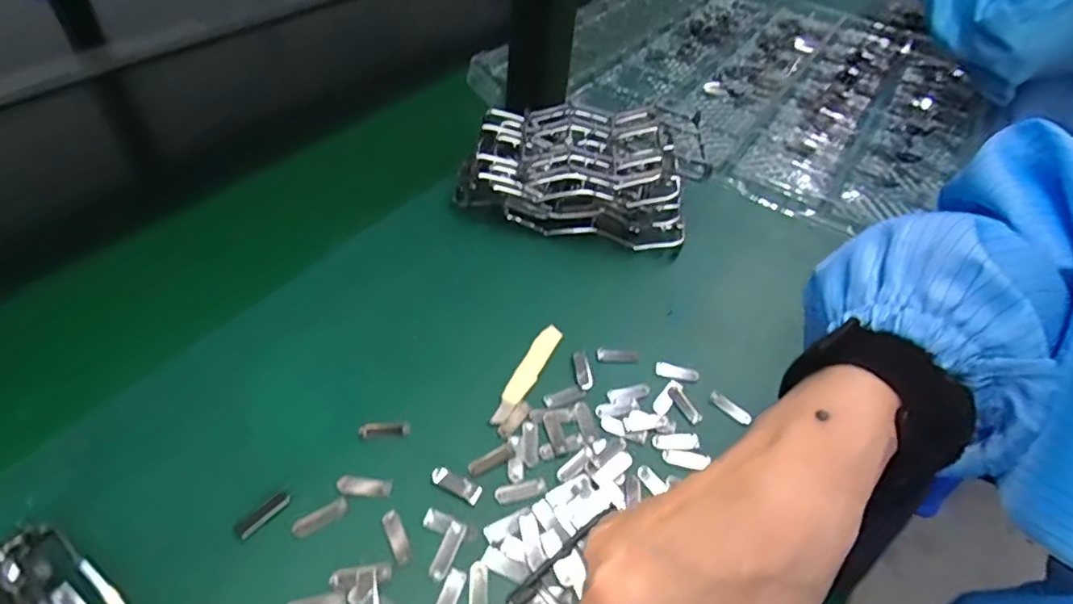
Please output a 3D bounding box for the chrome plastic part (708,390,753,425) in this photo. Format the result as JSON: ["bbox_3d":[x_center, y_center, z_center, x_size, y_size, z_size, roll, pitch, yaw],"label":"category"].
[{"bbox_3d":[0.121,0.066,0.371,0.028,0.004,0.008,37,53,25],"label":"chrome plastic part"}]

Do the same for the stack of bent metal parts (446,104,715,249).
[{"bbox_3d":[0.038,-0.113,0.489,0.189,0.063,0.115,9,47,1],"label":"stack of bent metal parts"}]

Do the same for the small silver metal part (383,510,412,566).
[{"bbox_3d":[-0.070,0.118,0.300,0.009,0.004,0.029,-17,51,-21],"label":"small silver metal part"}]

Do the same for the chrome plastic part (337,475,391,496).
[{"bbox_3d":[-0.091,0.097,0.314,0.028,0.004,0.011,6,47,-1],"label":"chrome plastic part"}]

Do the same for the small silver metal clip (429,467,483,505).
[{"bbox_3d":[-0.043,0.099,0.322,0.029,0.004,0.011,25,49,16],"label":"small silver metal clip"}]

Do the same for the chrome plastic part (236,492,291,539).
[{"bbox_3d":[-0.138,0.107,0.301,0.007,0.005,0.027,34,52,23],"label":"chrome plastic part"}]

